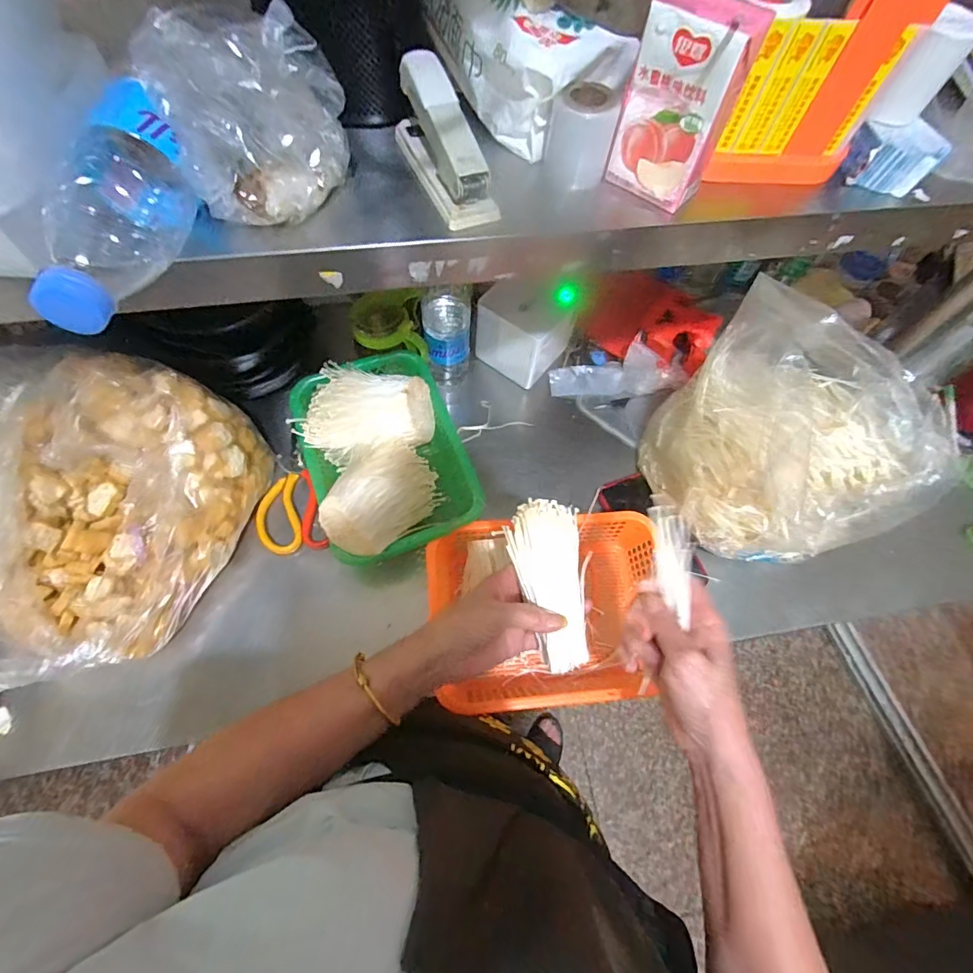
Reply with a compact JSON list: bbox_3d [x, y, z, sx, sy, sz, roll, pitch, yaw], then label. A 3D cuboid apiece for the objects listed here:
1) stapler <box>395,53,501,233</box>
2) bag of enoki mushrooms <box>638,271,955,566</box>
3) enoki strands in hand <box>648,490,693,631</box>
[{"bbox_3d":[-0.033,-0.248,0.338,0.035,0.057,0.114,-24,70,-13],"label":"stapler"},{"bbox_3d":[0.347,-0.045,0.564,0.253,0.157,0.224,1,66,-3],"label":"bag of enoki mushrooms"},{"bbox_3d":[0.147,0.054,0.371,0.027,0.014,0.098,2,71,-3],"label":"enoki strands in hand"}]

